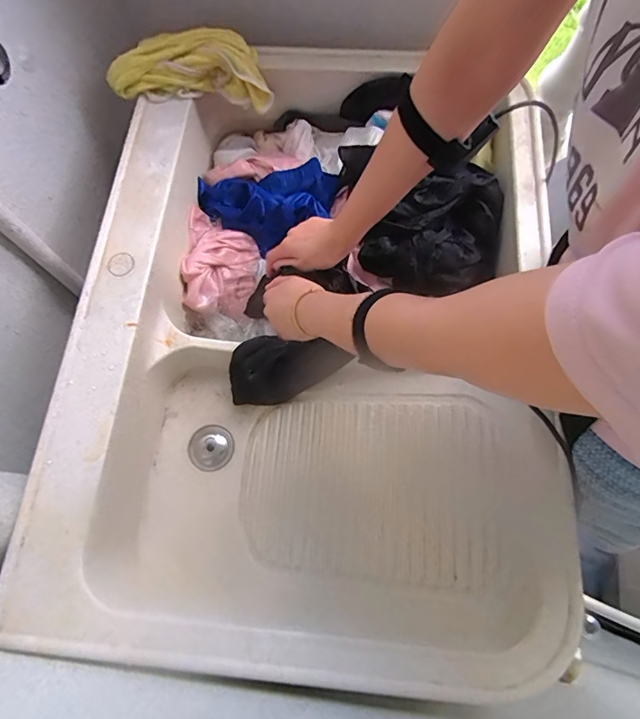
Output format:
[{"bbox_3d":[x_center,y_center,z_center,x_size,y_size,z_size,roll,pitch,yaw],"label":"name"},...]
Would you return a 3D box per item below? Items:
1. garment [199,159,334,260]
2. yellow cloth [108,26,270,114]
[{"bbox_3d":[-0.085,-0.244,0.698,0.215,0.060,0.115,-4,71,1],"label":"garment"},{"bbox_3d":[-0.196,-0.433,0.667,0.229,0.090,0.068,-1,71,2],"label":"yellow cloth"}]

